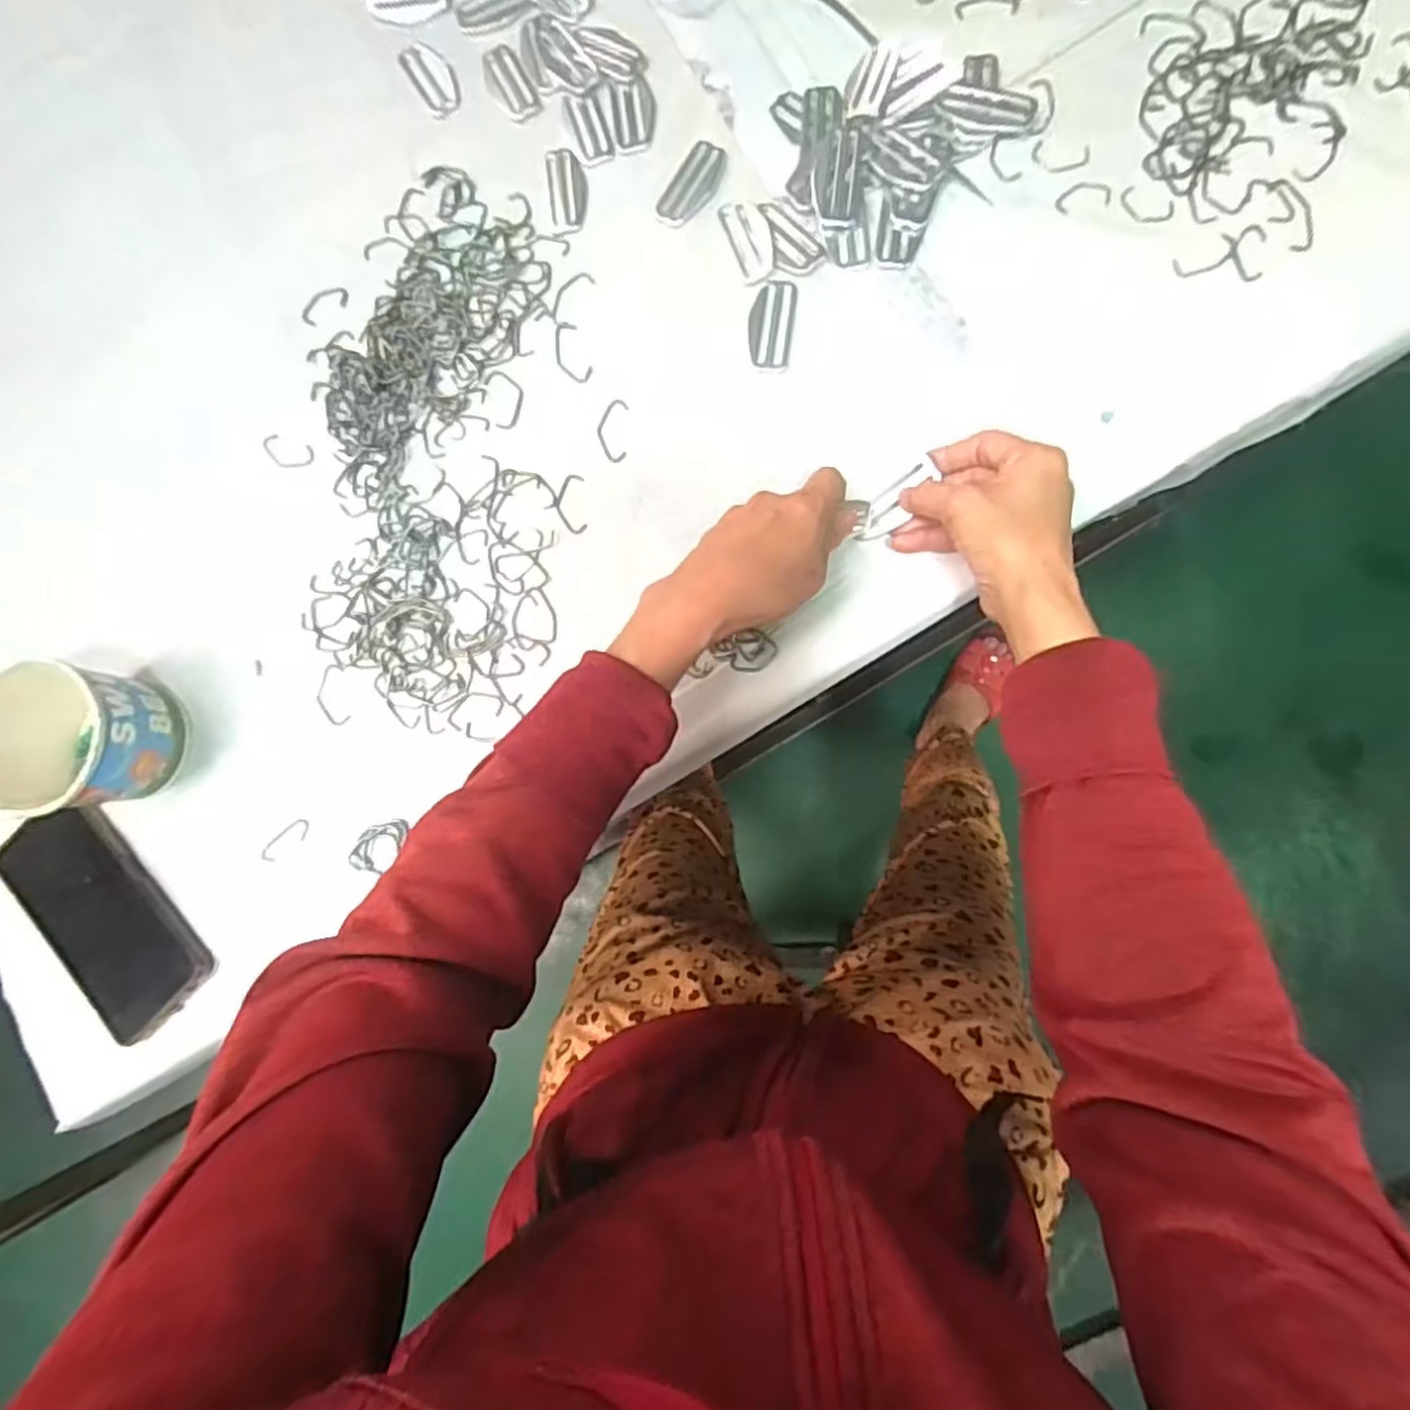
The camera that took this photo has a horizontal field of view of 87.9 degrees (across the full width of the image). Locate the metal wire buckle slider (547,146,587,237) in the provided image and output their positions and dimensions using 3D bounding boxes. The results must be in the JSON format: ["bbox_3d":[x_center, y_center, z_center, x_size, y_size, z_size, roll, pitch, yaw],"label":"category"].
[{"bbox_3d":[-0.093,-0.349,0.496,0.027,0.004,0.060,-6,84,8],"label":"metal wire buckle slider"}]

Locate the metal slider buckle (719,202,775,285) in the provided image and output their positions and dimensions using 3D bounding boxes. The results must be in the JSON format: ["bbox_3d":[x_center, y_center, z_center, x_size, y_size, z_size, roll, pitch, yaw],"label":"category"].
[{"bbox_3d":[0.029,-0.298,0.468,0.025,0.004,0.057,-18,83,7],"label":"metal slider buckle"}]

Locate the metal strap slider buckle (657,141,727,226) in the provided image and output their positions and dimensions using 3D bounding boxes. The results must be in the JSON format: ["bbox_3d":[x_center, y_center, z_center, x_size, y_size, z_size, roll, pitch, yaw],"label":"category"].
[{"bbox_3d":[-0.008,-0.341,0.481,0.030,0.004,0.058,33,91,10],"label":"metal strap slider buckle"}]

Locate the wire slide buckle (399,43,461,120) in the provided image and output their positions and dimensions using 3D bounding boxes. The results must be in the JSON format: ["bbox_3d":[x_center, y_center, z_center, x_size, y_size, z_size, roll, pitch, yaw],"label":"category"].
[{"bbox_3d":[-0.193,-0.445,0.518,0.029,0.004,0.065,-33,81,4],"label":"wire slide buckle"}]

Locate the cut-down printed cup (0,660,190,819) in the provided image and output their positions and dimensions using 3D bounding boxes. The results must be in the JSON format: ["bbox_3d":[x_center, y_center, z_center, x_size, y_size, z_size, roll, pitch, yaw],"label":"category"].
[{"bbox_3d":[-0.388,0.023,0.465,0.082,0.081,0.090,8,87,9],"label":"cut-down printed cup"}]

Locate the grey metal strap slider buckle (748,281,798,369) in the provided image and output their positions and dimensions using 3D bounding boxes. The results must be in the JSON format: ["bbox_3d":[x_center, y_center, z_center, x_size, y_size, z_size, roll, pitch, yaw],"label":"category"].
[{"bbox_3d":[0.042,-0.241,0.462,0.029,0.004,0.056,8,86,9],"label":"grey metal strap slider buckle"}]

